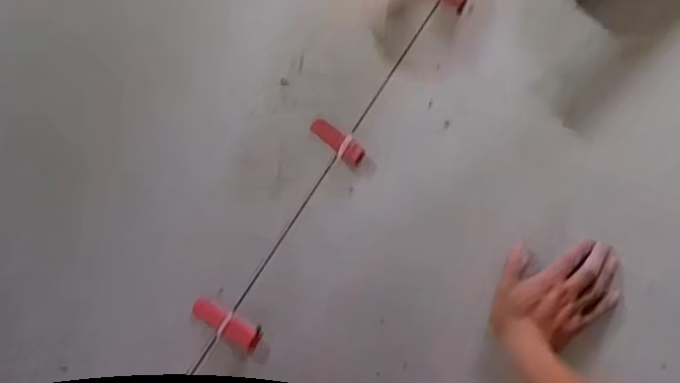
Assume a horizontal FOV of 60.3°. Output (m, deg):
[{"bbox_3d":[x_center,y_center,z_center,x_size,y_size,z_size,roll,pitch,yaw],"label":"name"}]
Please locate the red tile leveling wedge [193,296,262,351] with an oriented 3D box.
[{"bbox_3d":[-0.137,0.158,0.703,0.089,0.011,0.030,28,85,2],"label":"red tile leveling wedge"}]

